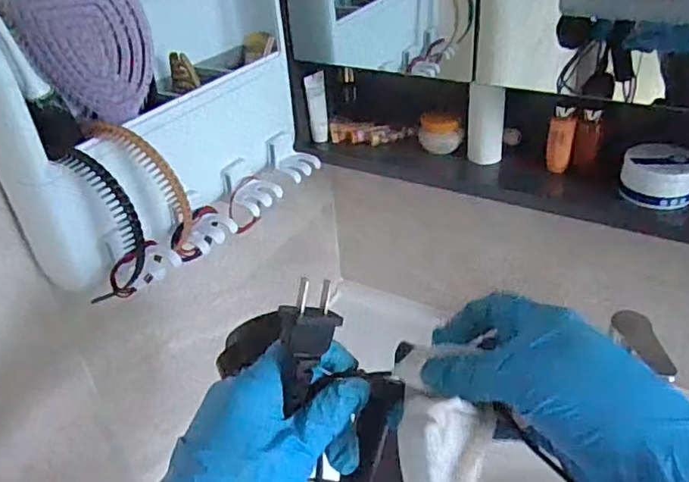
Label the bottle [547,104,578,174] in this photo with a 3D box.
[{"bbox_3d":[0.240,-0.114,0.643,0.027,0.072,0.029,8,36,18],"label":"bottle"}]

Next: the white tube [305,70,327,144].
[{"bbox_3d":[-0.034,-0.173,0.755,0.022,0.087,0.021,-4,34,1],"label":"white tube"}]

